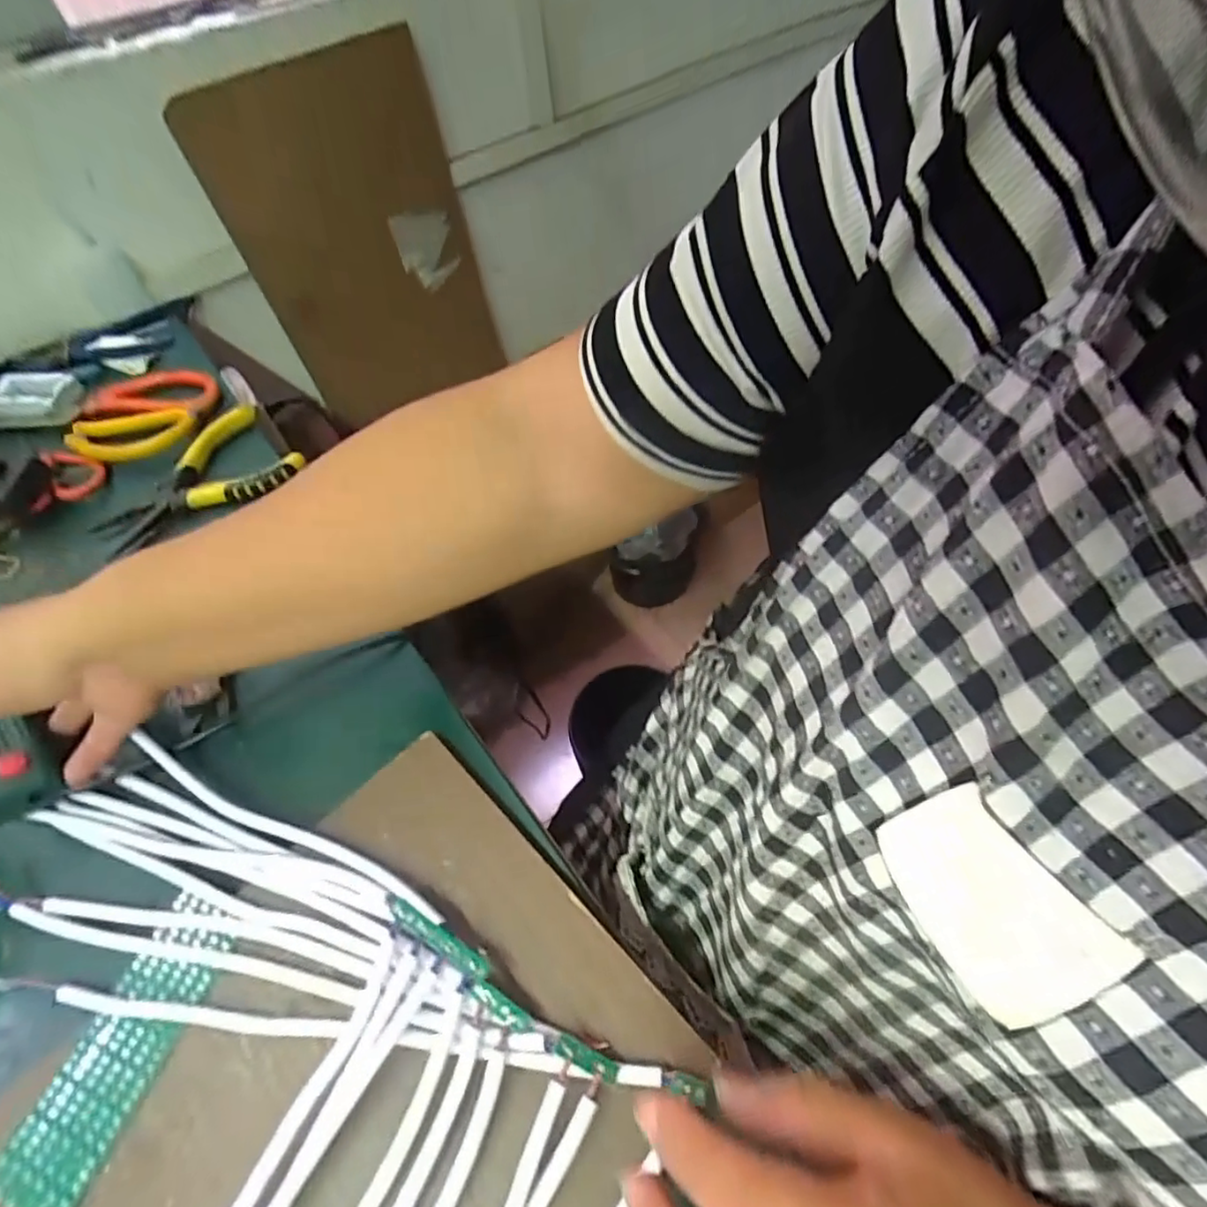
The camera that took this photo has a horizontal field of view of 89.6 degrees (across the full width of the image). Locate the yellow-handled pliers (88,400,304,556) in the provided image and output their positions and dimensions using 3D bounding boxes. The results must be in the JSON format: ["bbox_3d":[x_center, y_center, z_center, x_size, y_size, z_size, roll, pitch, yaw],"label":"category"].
[{"bbox_3d":[-0.302,-0.091,0.445,0.081,0.016,0.137,37,66,25],"label":"yellow-handled pliers"}]

